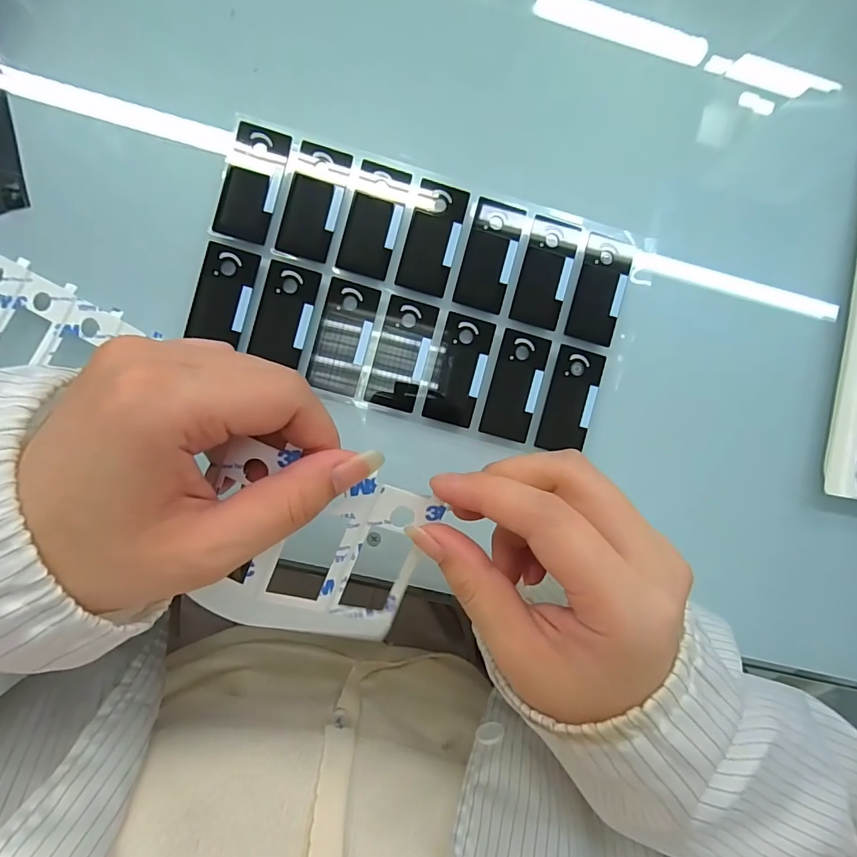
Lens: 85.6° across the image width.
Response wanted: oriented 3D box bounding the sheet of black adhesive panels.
[{"bbox_3d":[-0.005,-0.073,0.251,0.221,0.004,0.125,15,90,-5],"label":"sheet of black adhesive panels"}]

